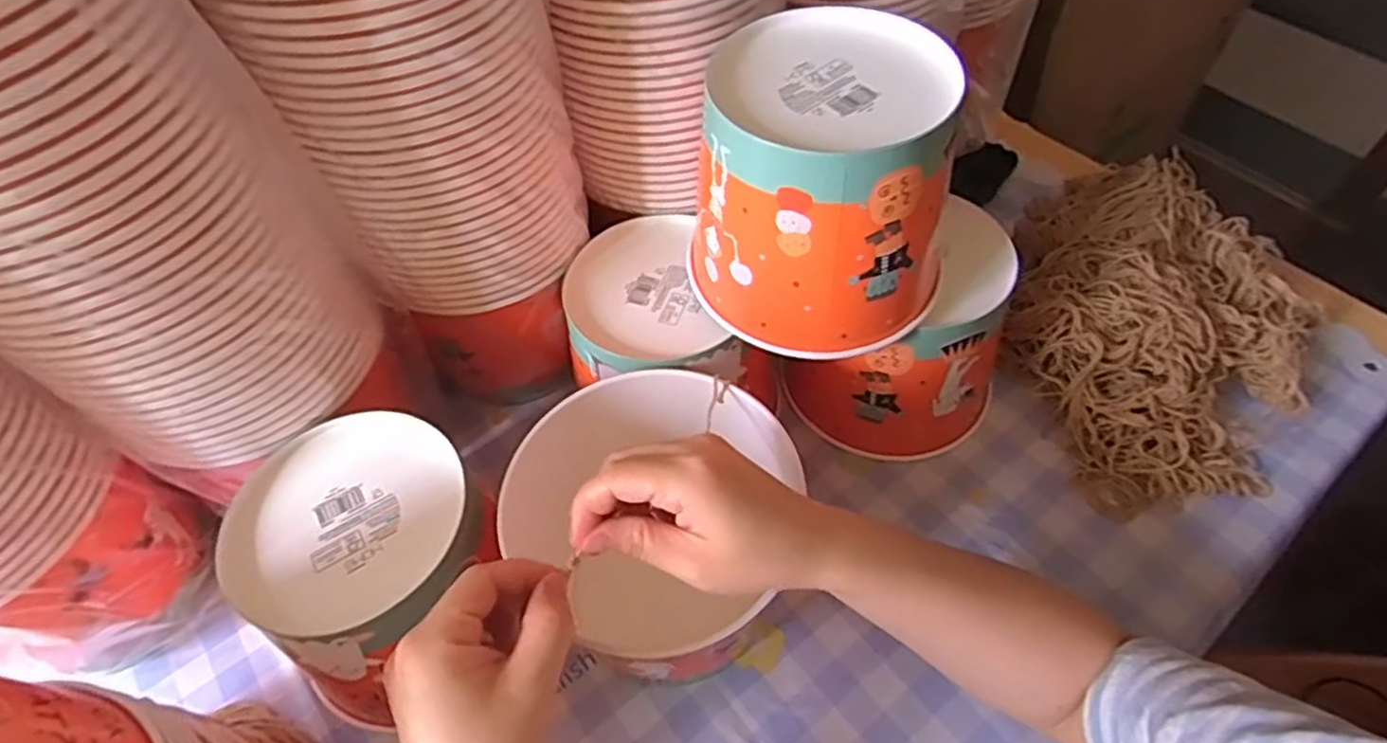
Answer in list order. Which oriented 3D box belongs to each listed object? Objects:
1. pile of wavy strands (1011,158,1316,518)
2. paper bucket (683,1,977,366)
[{"bbox_3d":[0.361,-0.043,0.570,0.217,0.067,0.316,17,57,14],"label":"pile of wavy strands"},{"bbox_3d":[0.079,-0.105,0.420,0.138,0.131,0.139,12,56,11],"label":"paper bucket"}]

